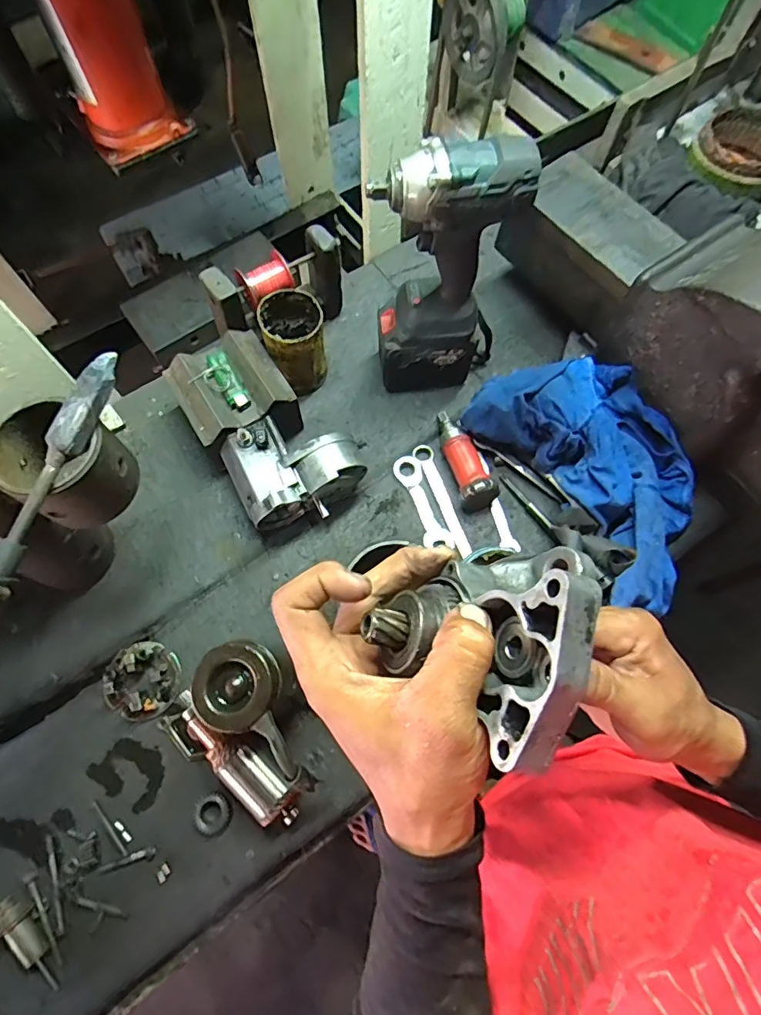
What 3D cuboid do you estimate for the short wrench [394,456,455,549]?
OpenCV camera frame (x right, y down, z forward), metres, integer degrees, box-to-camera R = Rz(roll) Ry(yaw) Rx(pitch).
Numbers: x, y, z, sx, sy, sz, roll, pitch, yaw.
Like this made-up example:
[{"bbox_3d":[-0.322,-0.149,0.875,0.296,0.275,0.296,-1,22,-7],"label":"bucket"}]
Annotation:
[{"bbox_3d":[0.052,-0.006,0.632,0.032,0.011,0.124,-20,72,-8],"label":"short wrench"}]

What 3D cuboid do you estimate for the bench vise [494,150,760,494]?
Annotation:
[{"bbox_3d":[0.358,-0.194,0.564,0.183,0.243,0.539,-31,59,-12],"label":"bench vise"}]

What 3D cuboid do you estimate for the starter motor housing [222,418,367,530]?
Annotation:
[{"bbox_3d":[-0.097,-0.046,0.593,0.144,0.076,0.116,-27,73,-10],"label":"starter motor housing"}]

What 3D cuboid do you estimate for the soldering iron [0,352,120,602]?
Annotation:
[{"bbox_3d":[-0.258,0.010,0.371,0.025,0.029,0.280,17,71,5],"label":"soldering iron"}]

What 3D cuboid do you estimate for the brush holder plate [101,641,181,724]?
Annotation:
[{"bbox_3d":[-0.256,0.186,0.550,0.073,0.033,0.078,0,70,-1],"label":"brush holder plate"}]

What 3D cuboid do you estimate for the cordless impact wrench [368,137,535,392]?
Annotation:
[{"bbox_3d":[0.072,-0.239,0.565,0.153,0.294,0.072,-13,71,-6],"label":"cordless impact wrench"}]

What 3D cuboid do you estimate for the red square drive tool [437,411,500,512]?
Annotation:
[{"bbox_3d":[0.106,-0.066,0.632,0.050,0.049,0.139,-12,71,-5],"label":"red square drive tool"}]

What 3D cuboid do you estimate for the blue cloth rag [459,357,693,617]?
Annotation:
[{"bbox_3d":[0.256,-0.048,0.587,0.185,0.096,0.327,-35,75,-13],"label":"blue cloth rag"}]

